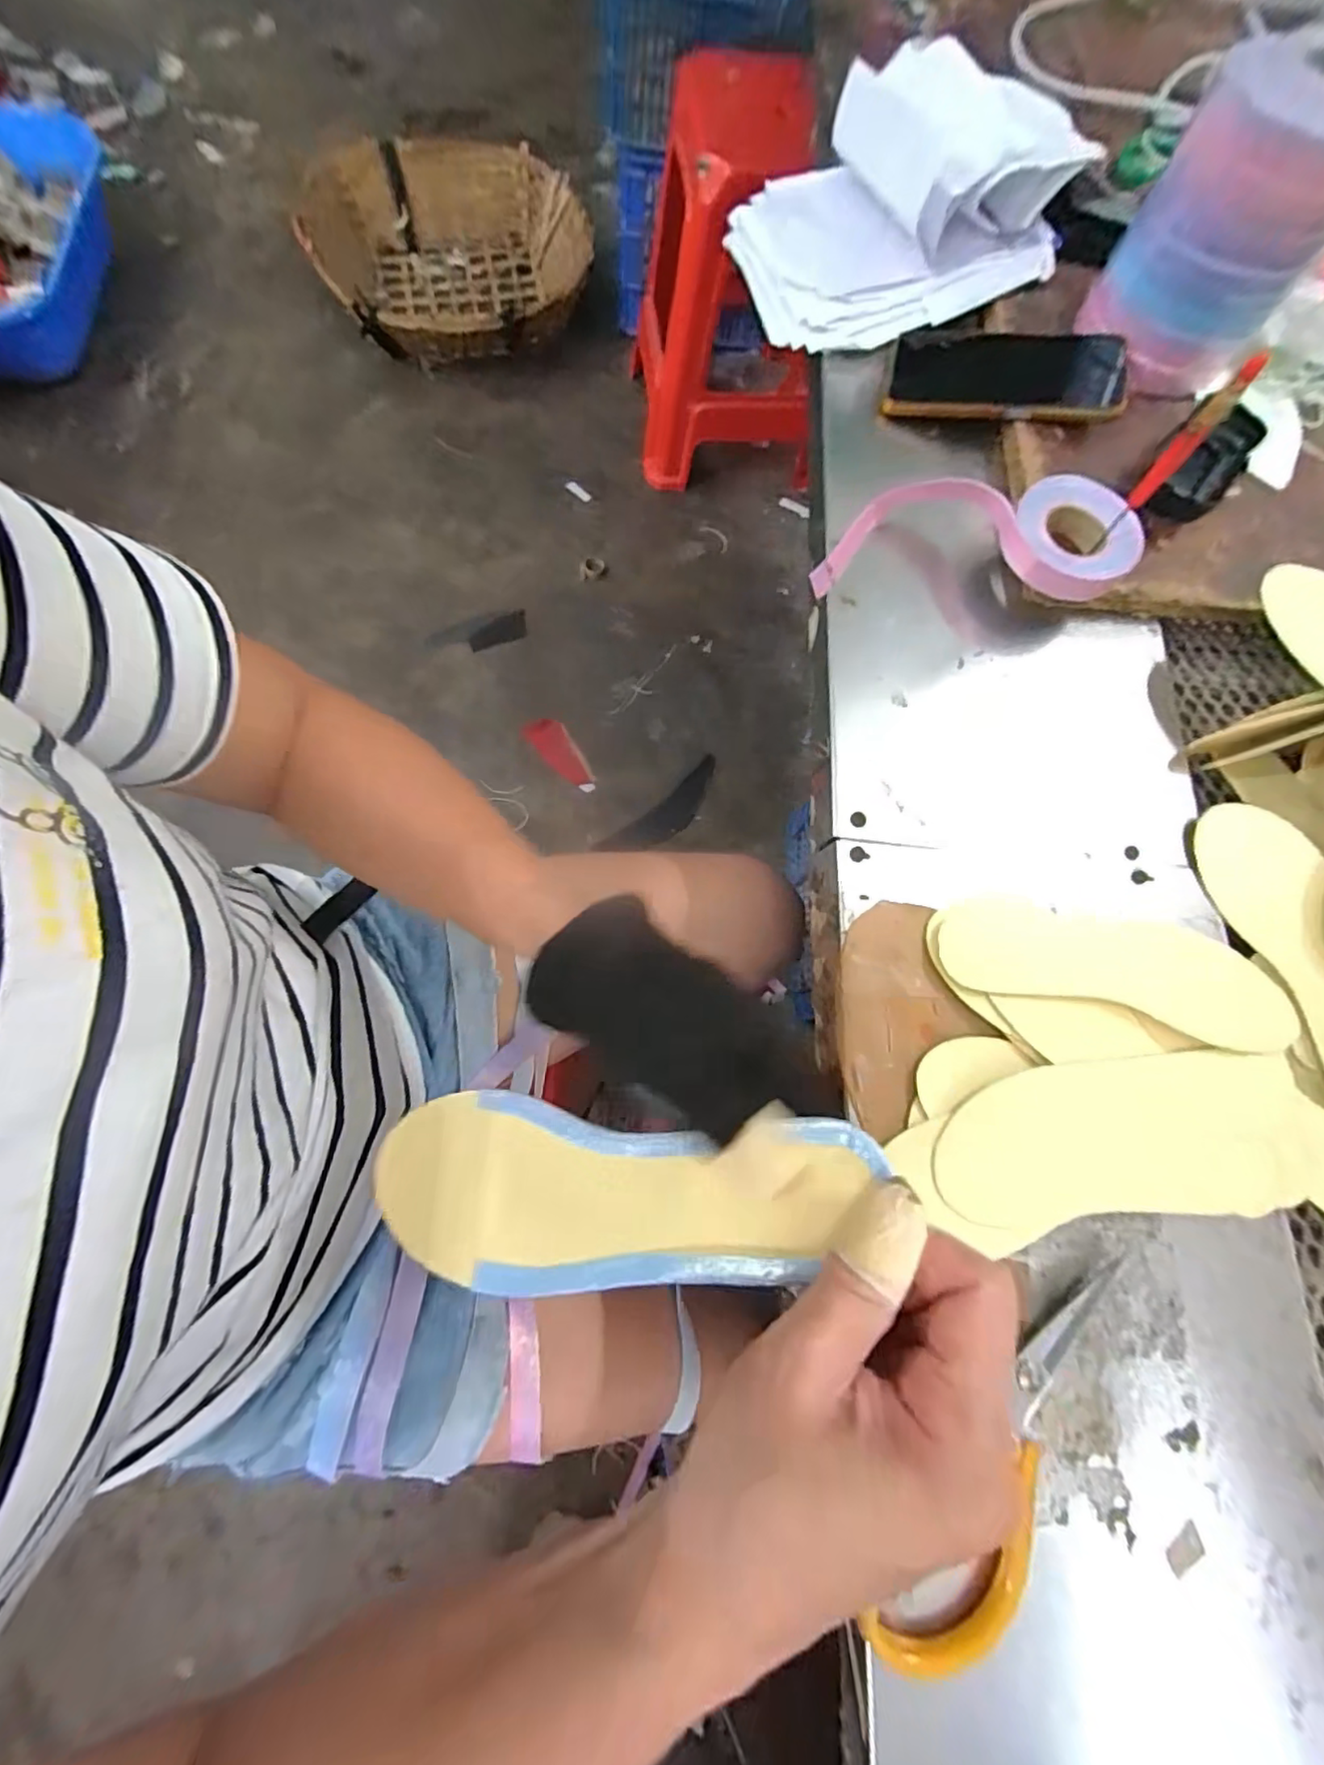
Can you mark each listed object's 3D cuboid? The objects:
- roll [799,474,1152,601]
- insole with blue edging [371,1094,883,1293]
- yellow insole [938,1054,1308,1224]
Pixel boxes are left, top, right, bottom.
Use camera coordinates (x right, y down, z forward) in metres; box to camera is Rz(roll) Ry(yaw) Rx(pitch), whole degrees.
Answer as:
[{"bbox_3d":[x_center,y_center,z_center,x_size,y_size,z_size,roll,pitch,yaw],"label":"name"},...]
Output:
[{"bbox_3d":[0.203,-0.232,0.394,0.196,0.041,0.081,6,73,-2],"label":"roll"},{"bbox_3d":[-0.024,0.110,0.211,0.187,0.005,0.062,-7,74,21],"label":"insole with blue edging"},{"bbox_3d":[0.235,0.129,0.307,0.189,0.004,0.075,-1,75,-2],"label":"yellow insole"}]

